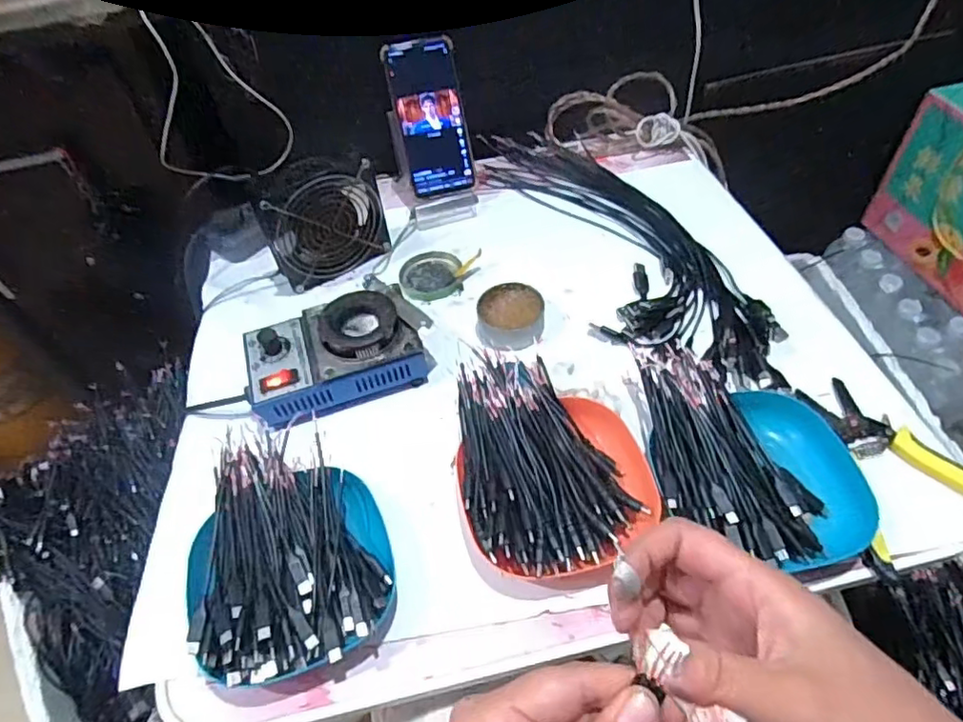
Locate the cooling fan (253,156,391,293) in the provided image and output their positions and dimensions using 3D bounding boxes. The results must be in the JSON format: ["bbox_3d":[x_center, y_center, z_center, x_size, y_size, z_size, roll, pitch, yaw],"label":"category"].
[{"bbox_3d":[-0.162,-0.147,0.620,0.119,0.121,0.041,-32,55,-18],"label":"cooling fan"}]

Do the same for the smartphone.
[{"bbox_3d":[-0.056,-0.274,0.682,0.077,0.165,0.015,-15,14,-7],"label":"smartphone"}]

